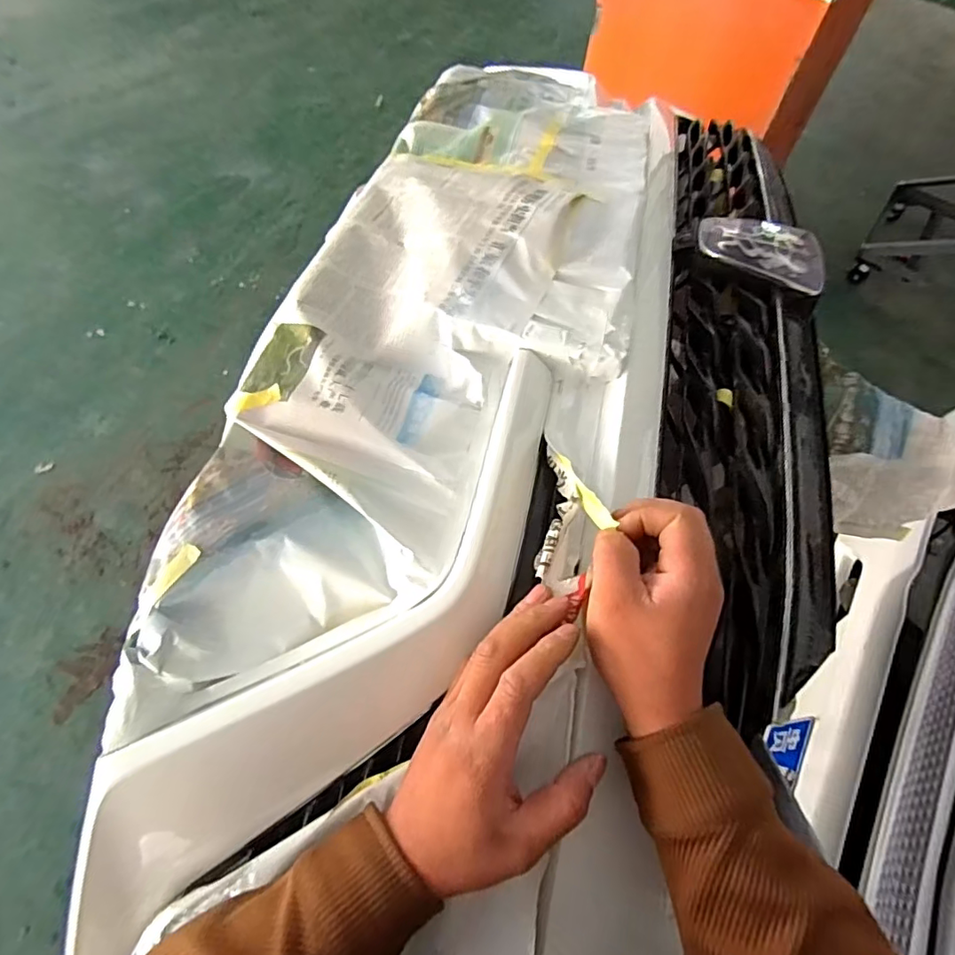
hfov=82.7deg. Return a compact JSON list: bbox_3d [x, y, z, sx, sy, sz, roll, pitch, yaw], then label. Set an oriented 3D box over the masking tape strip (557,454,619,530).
[{"bbox_3d":[0.077,0.010,0.401,0.012,0.004,0.079,-44,44,16],"label":"masking tape strip"}]

